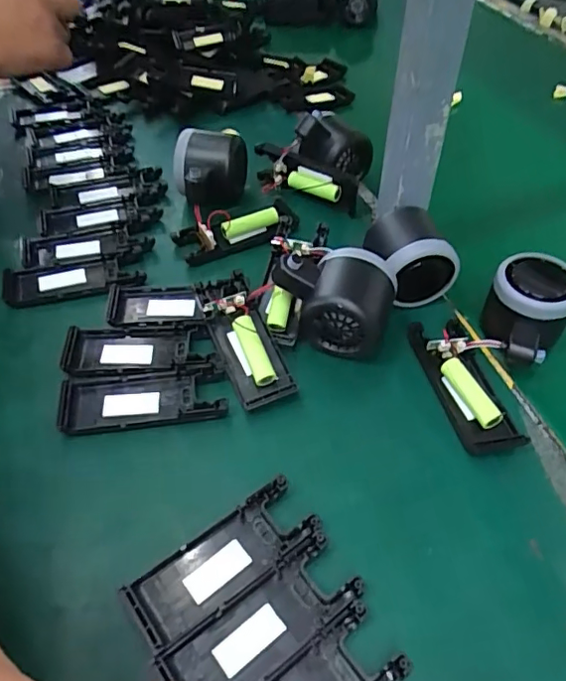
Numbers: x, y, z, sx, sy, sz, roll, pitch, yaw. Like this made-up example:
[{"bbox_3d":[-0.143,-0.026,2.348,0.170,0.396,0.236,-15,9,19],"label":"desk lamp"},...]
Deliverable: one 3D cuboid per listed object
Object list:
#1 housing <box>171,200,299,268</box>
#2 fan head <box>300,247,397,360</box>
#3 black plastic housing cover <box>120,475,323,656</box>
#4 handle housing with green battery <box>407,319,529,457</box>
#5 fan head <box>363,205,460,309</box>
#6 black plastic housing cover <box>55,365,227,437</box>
[{"bbox_3d":[-0.037,-0.097,0.464,0.101,0.024,0.035,-20,53,-18],"label":"housing"},{"bbox_3d":[0.046,-0.025,0.385,0.056,0.058,0.059,15,51,11],"label":"fan head"},{"bbox_3d":[-0.031,0.115,0.295,0.100,0.011,0.037,-28,56,-23],"label":"black plastic housing cover"},{"bbox_3d":[0.119,0.025,0.368,0.042,0.020,0.103,-10,51,-11],"label":"handle housing with green battery"},{"bbox_3d":[0.091,-0.061,0.415,0.062,0.060,0.057,1,49,-1],"label":"fan head"},{"bbox_3d":[-0.089,0.037,0.359,0.102,0.010,0.040,-7,50,-7],"label":"black plastic housing cover"}]

